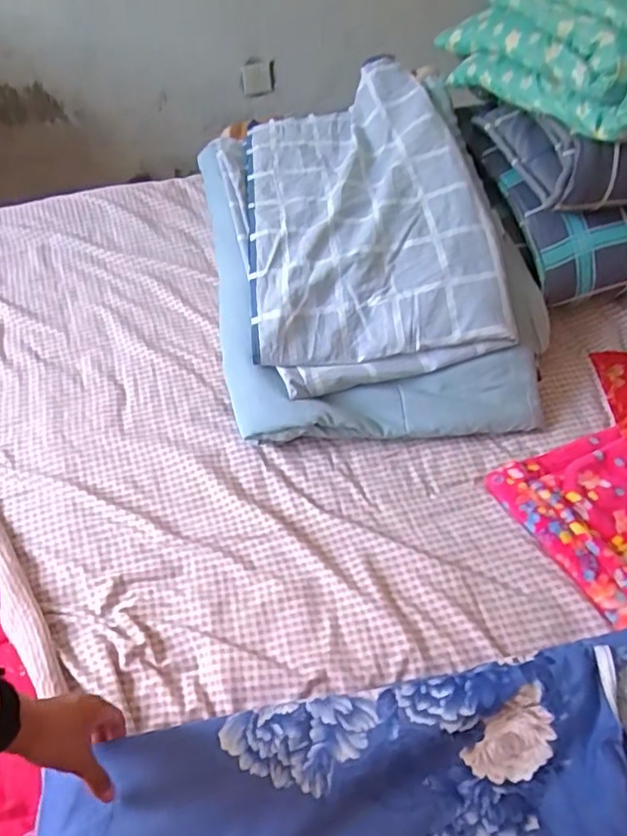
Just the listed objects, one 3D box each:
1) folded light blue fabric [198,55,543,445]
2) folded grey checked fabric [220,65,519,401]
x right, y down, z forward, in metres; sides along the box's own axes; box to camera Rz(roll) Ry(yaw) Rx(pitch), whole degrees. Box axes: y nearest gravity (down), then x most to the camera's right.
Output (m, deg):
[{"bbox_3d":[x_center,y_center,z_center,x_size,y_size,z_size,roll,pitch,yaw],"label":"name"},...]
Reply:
[{"bbox_3d":[0.057,-0.266,0.961,0.440,0.222,0.616,-7,54,-2],"label":"folded light blue fabric"},{"bbox_3d":[0.059,-0.315,0.946,0.359,0.148,0.549,-10,55,-4],"label":"folded grey checked fabric"}]

